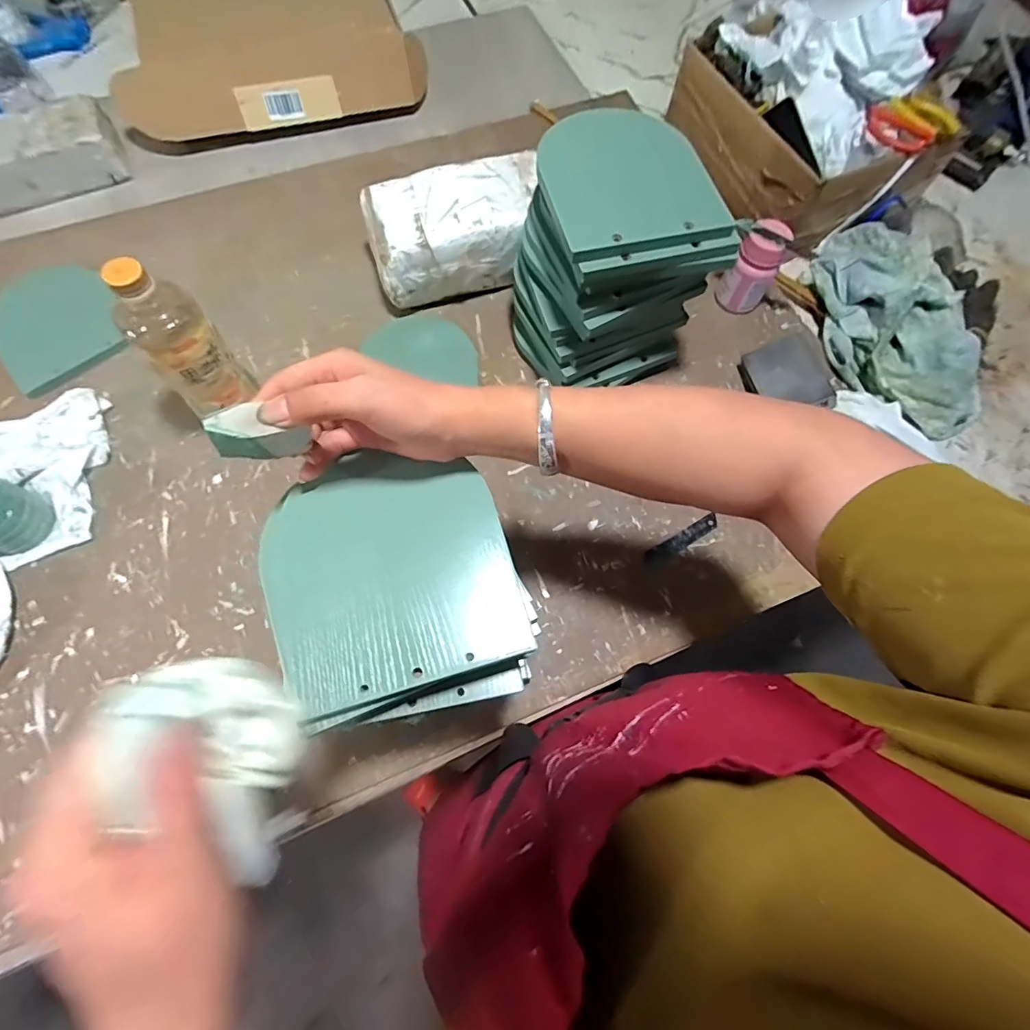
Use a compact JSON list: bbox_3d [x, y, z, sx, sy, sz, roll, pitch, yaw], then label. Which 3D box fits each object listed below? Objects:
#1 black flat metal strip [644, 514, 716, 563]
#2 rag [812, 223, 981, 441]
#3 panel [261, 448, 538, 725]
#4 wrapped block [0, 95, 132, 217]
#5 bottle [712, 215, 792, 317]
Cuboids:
[{"bbox_3d":[0.181,0.027,0.532,0.090,0.004,0.017,-29,76,-9],"label":"black flat metal strip"},{"bbox_3d":[0.479,-0.253,0.604,0.162,0.077,0.304,-3,69,-1],"label":"rag"},{"bbox_3d":[-0.080,0.032,0.316,0.147,0.011,0.157,-17,71,-7],"label":"panel"},{"bbox_3d":[-0.666,-0.498,0.676,0.216,0.065,0.100,-27,72,-10],"label":"wrapped block"},{"bbox_3d":[0.301,-0.310,0.619,0.057,0.097,0.053,30,72,10],"label":"bottle"}]

